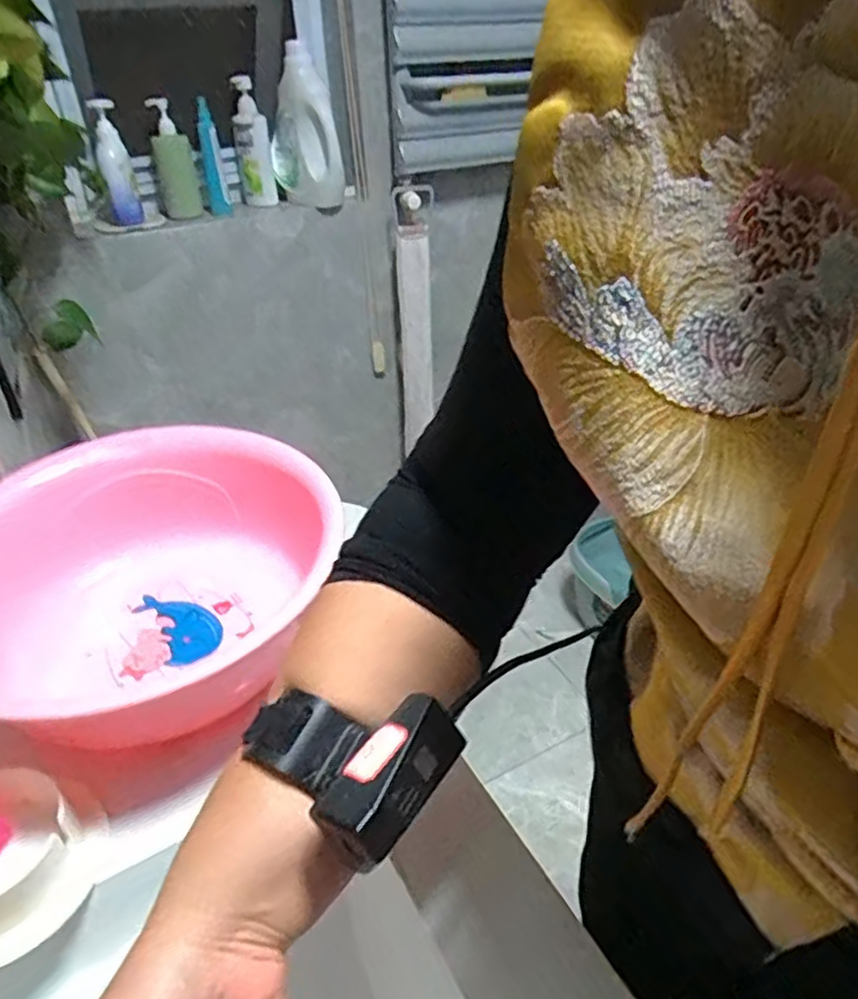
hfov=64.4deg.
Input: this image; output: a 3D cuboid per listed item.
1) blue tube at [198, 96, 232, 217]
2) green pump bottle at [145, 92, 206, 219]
[{"bbox_3d":[-0.478,-0.743,1.485,0.049,0.217,0.079,-11,35,-12],"label":"blue tube"},{"bbox_3d":[-0.509,-0.673,1.364,0.076,0.226,0.094,-12,35,-14],"label":"green pump bottle"}]

